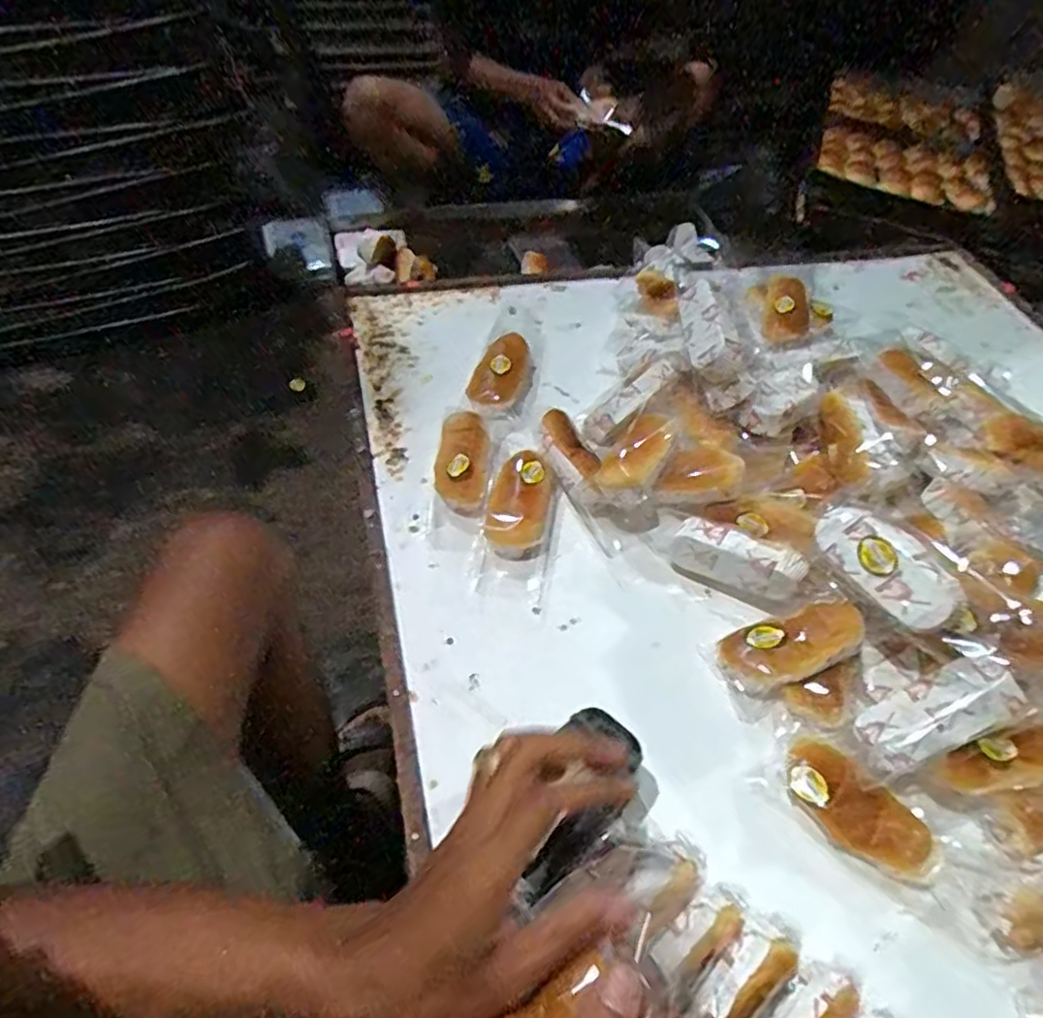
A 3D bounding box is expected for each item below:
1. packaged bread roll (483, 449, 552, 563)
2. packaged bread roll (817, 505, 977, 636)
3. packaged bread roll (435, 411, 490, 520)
[{"bbox_3d":[-0.002,-0.009,0.776,0.072,0.048,0.142,9,55,1],"label":"packaged bread roll"},{"bbox_3d":[0.356,0.057,0.610,0.045,0.071,0.153,14,31,-50],"label":"packaged bread roll"},{"bbox_3d":[-0.071,-0.060,0.806,0.071,0.041,0.154,5,55,-1],"label":"packaged bread roll"}]

